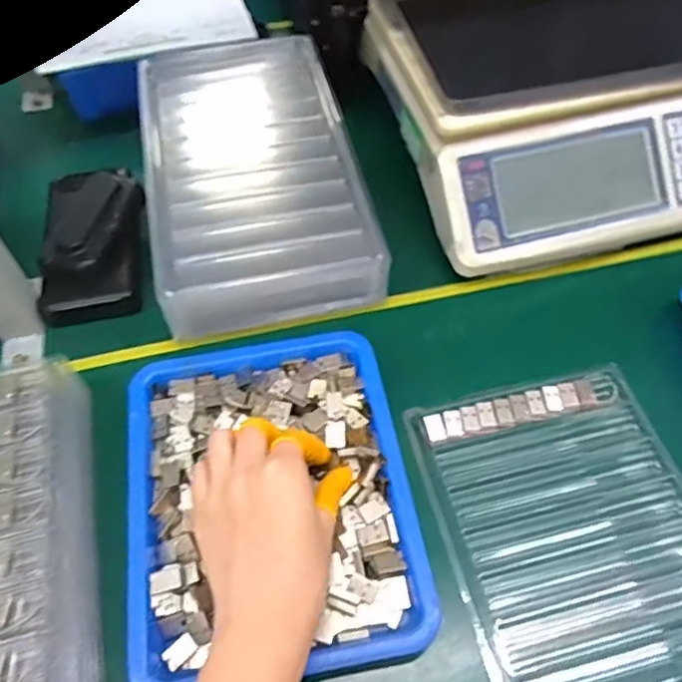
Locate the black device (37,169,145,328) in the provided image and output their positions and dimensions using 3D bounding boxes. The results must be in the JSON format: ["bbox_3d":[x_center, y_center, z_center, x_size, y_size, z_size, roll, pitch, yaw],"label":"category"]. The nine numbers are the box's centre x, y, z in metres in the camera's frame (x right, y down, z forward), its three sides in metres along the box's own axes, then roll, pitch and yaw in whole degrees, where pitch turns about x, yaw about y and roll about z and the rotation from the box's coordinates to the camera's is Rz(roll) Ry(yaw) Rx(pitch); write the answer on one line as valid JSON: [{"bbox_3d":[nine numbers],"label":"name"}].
[{"bbox_3d":[-0.209,-0.092,0.519,0.082,0.045,0.149,-6,57,-3],"label":"black device"}]

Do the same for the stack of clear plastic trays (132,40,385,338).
[{"bbox_3d":[-0.078,-0.149,0.542,0.172,0.057,0.299,-11,57,-6],"label":"stack of clear plastic trays"}]

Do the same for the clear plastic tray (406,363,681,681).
[{"bbox_3d":[0.161,0.153,0.374,0.165,0.013,0.288,-12,57,-7],"label":"clear plastic tray"}]

